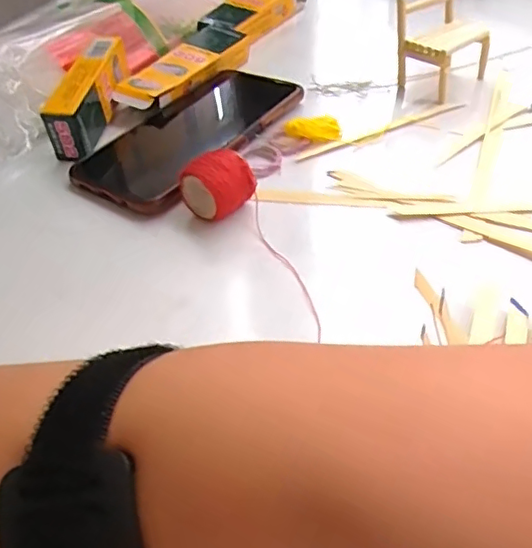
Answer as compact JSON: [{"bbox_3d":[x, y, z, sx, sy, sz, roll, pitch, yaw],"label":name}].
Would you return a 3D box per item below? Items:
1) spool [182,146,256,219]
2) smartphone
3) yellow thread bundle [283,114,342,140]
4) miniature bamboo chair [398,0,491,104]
[{"bbox_3d":[-0.025,-0.050,0.330,0.034,0.035,0.028,-35,51,-25],"label":"spool"},{"bbox_3d":[-0.053,-0.098,0.402,0.094,0.011,0.166,23,51,26],"label":"smartphone"},{"bbox_3d":[0.032,-0.097,0.387,0.039,0.012,0.013,-5,42,-21],"label":"yellow thread bundle"},{"bbox_3d":[0.127,-0.170,0.421,0.062,0.057,0.051,-33,50,-24],"label":"miniature bamboo chair"}]

